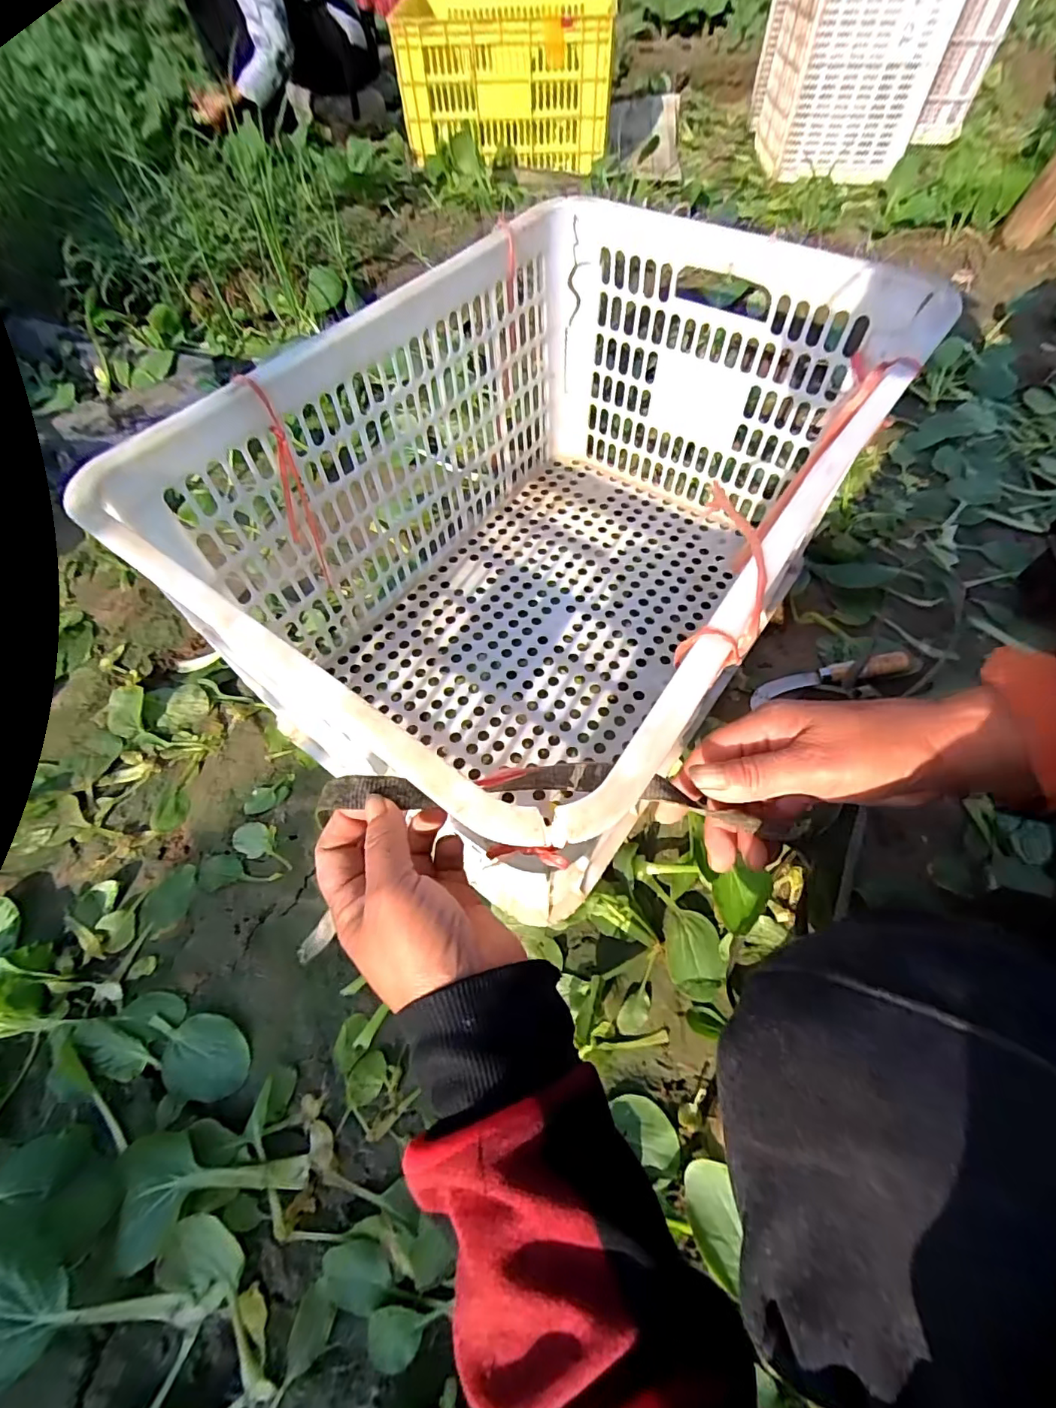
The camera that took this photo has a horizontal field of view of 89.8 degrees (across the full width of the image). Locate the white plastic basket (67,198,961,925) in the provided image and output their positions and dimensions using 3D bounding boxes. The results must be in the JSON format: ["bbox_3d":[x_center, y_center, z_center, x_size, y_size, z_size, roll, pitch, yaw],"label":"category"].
[{"bbox_3d":[0.029,-0.173,0.525,0.405,0.312,0.609,32,67,16],"label":"white plastic basket"}]

